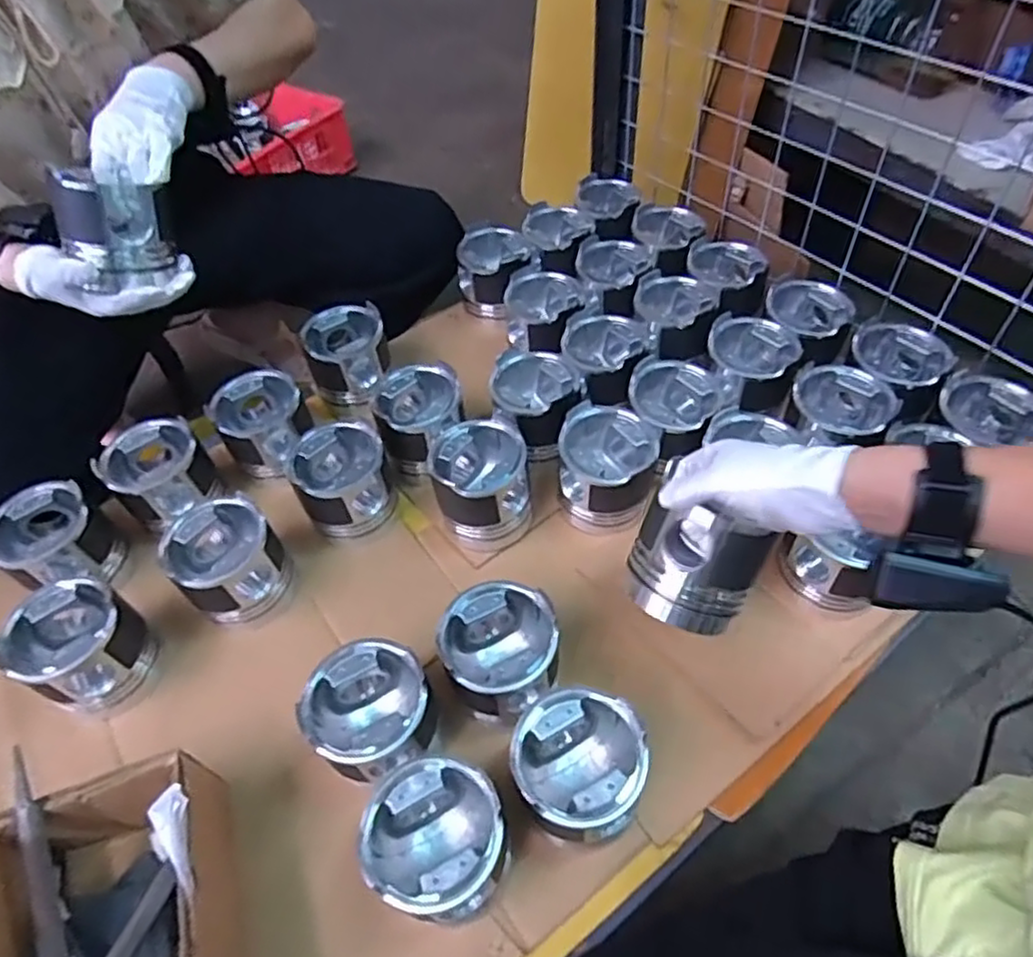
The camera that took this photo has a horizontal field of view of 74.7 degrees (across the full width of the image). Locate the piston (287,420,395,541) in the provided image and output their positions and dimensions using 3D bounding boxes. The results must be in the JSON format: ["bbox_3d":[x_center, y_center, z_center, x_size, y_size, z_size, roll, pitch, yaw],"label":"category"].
[{"bbox_3d":[-0.180,0.004,0.717,0.092,0.101,0.090,-18,52,-10],"label":"piston"}]

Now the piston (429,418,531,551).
[{"bbox_3d":[-0.036,0.006,0.706,0.096,0.101,0.100,-2,51,2],"label":"piston"}]

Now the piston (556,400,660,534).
[{"bbox_3d":[0.094,-0.008,0.704,0.097,0.099,0.089,12,53,14],"label":"piston"}]

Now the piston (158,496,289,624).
[{"bbox_3d":[-0.279,0.086,0.666,0.098,0.100,0.092,-26,54,-16],"label":"piston"}]

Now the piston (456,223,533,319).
[{"bbox_3d":[-0.030,-0.283,0.919,0.094,0.088,0.094,-2,51,3],"label":"piston"}]

